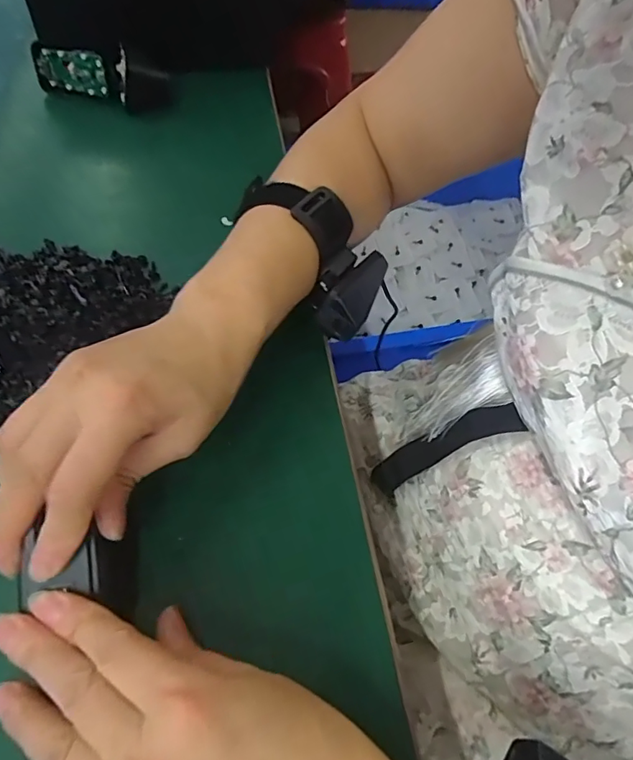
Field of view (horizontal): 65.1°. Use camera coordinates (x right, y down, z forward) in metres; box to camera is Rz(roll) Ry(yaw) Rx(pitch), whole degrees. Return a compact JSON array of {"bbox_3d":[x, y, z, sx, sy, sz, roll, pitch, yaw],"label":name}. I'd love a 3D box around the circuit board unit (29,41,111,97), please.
[{"bbox_3d":[-0.223,-0.278,0.450,0.071,0.044,0.013,10,54,4],"label":"circuit board unit"}]

